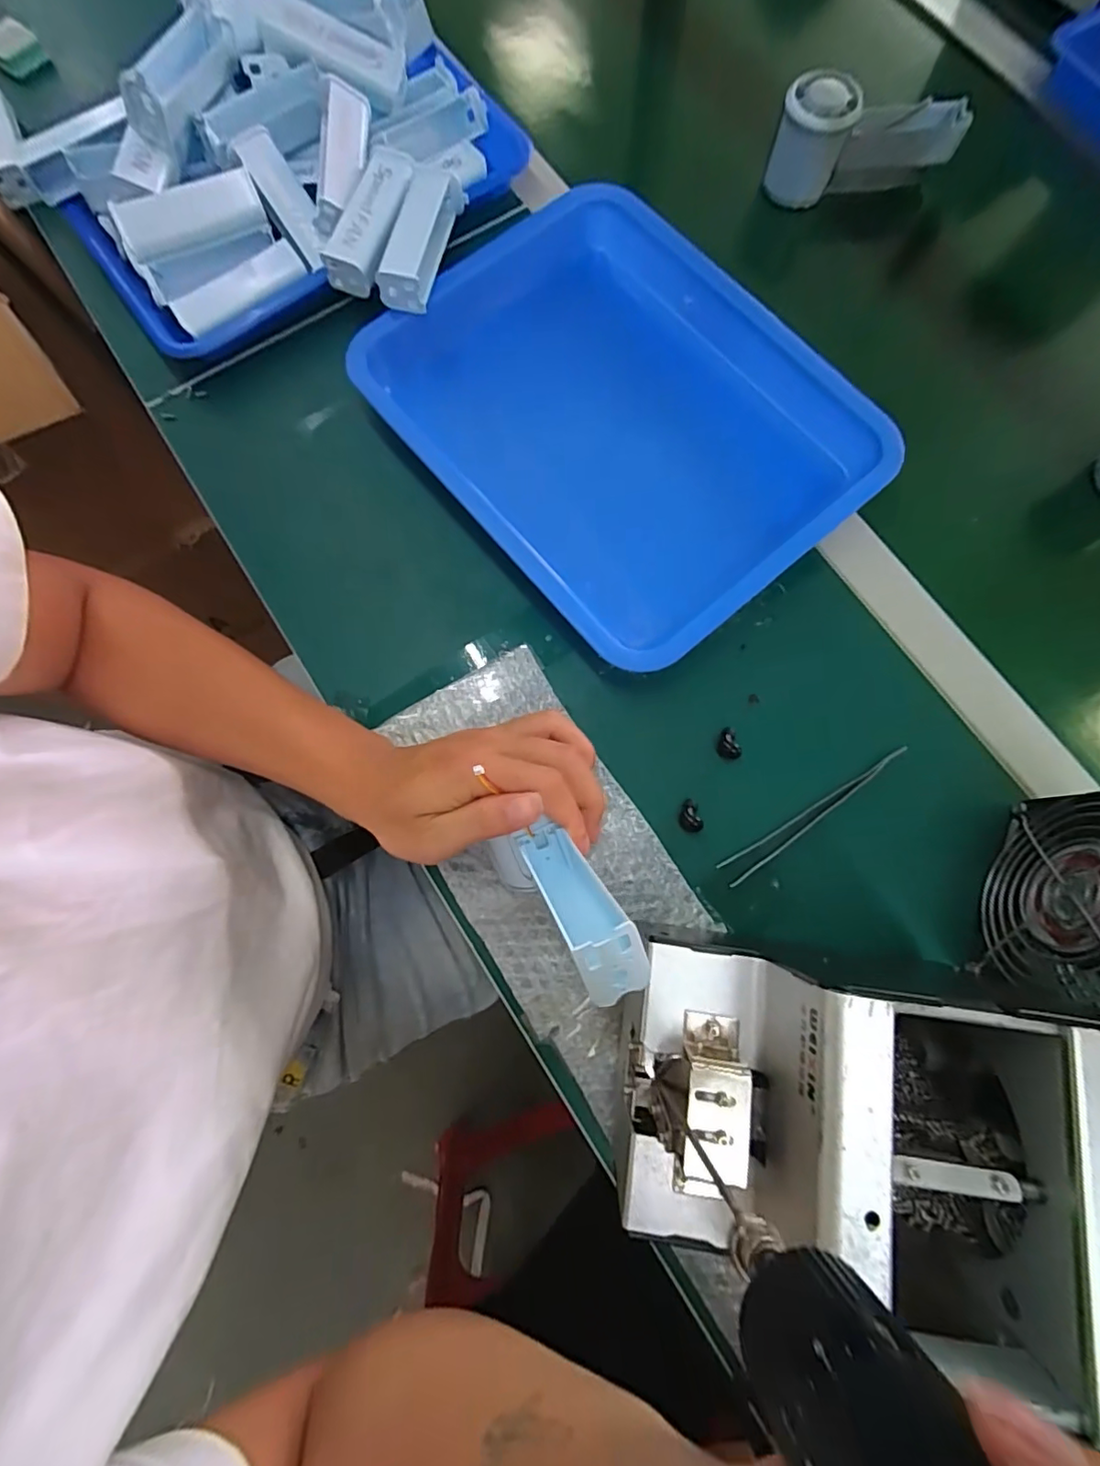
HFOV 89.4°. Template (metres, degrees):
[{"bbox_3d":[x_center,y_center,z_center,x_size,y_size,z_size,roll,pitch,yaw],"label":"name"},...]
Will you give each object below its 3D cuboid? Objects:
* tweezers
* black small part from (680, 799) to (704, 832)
[{"bbox_3d":[0.167,0.052,0.349,0.137,0.015,0.015,-32,79,-6],"label":"tweezers"},{"bbox_3d":[0.089,0.053,0.352,0.014,0.010,0.020,-5,77,0],"label":"black small part"}]

